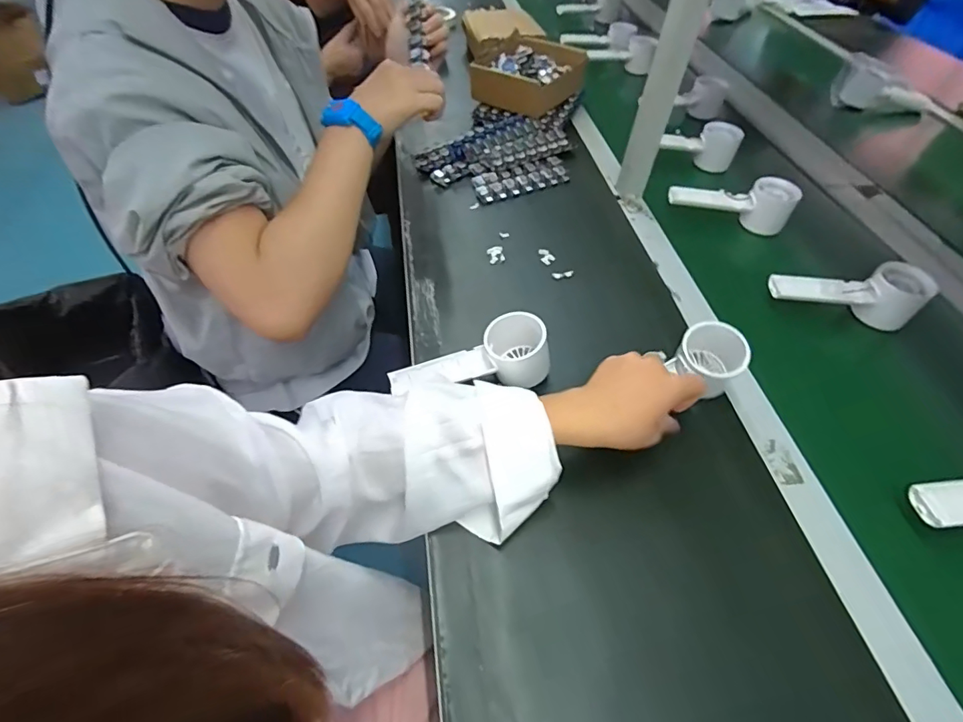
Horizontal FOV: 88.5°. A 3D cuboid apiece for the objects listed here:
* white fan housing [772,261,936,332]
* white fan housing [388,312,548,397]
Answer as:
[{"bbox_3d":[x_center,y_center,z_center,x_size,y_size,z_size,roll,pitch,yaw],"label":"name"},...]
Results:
[{"bbox_3d":[0.400,-0.075,0.558,0.160,0.072,0.049,9,51,8],"label":"white fan housing"},{"bbox_3d":[-0.009,0.007,0.482,0.156,0.059,0.052,-16,49,12],"label":"white fan housing"}]

